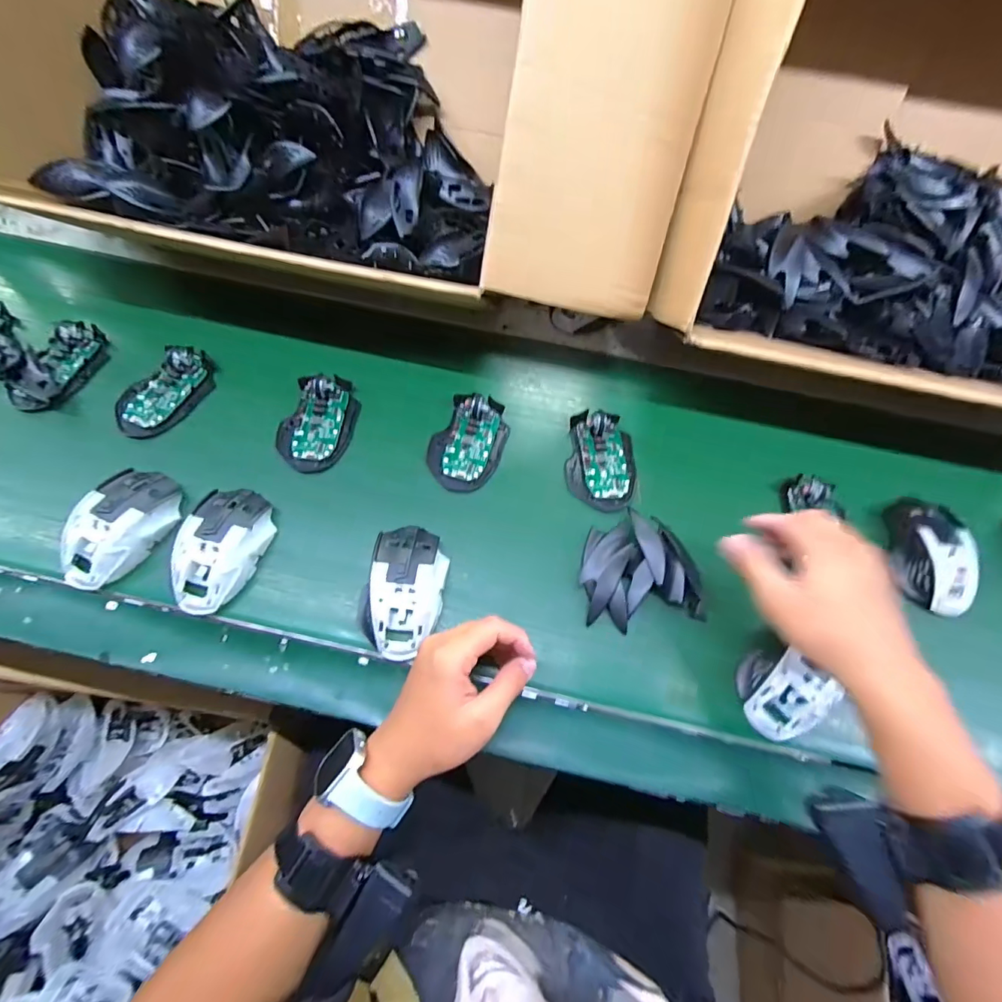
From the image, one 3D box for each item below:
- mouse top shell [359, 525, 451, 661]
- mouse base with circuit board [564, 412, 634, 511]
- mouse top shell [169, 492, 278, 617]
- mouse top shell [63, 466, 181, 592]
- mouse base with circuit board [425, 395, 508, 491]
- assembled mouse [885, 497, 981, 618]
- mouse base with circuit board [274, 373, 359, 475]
[{"bbox_3d":[-0.086,0.076,0.424,0.066,0.034,0.113,9,64,2],"label":"mouse top shell"},{"bbox_3d":[0.108,-0.043,0.511,0.072,0.027,0.106,6,64,0],"label":"mouse base with circuit board"},{"bbox_3d":[-0.250,0.040,0.429,0.062,0.032,0.112,12,64,3],"label":"mouse top shell"},{"bbox_3d":[-0.345,0.022,0.434,0.063,0.040,0.115,23,65,9],"label":"mouse top shell"},{"bbox_3d":[-0.034,-0.063,0.508,0.072,0.021,0.107,18,64,6],"label":"mouse base with circuit board"},{"bbox_3d":[0.427,0.049,0.473,0.066,0.034,0.120,7,64,1],"label":"assembled mouse"},{"bbox_3d":[-0.193,-0.084,0.507,0.066,0.025,0.115,12,64,3],"label":"mouse base with circuit board"}]

